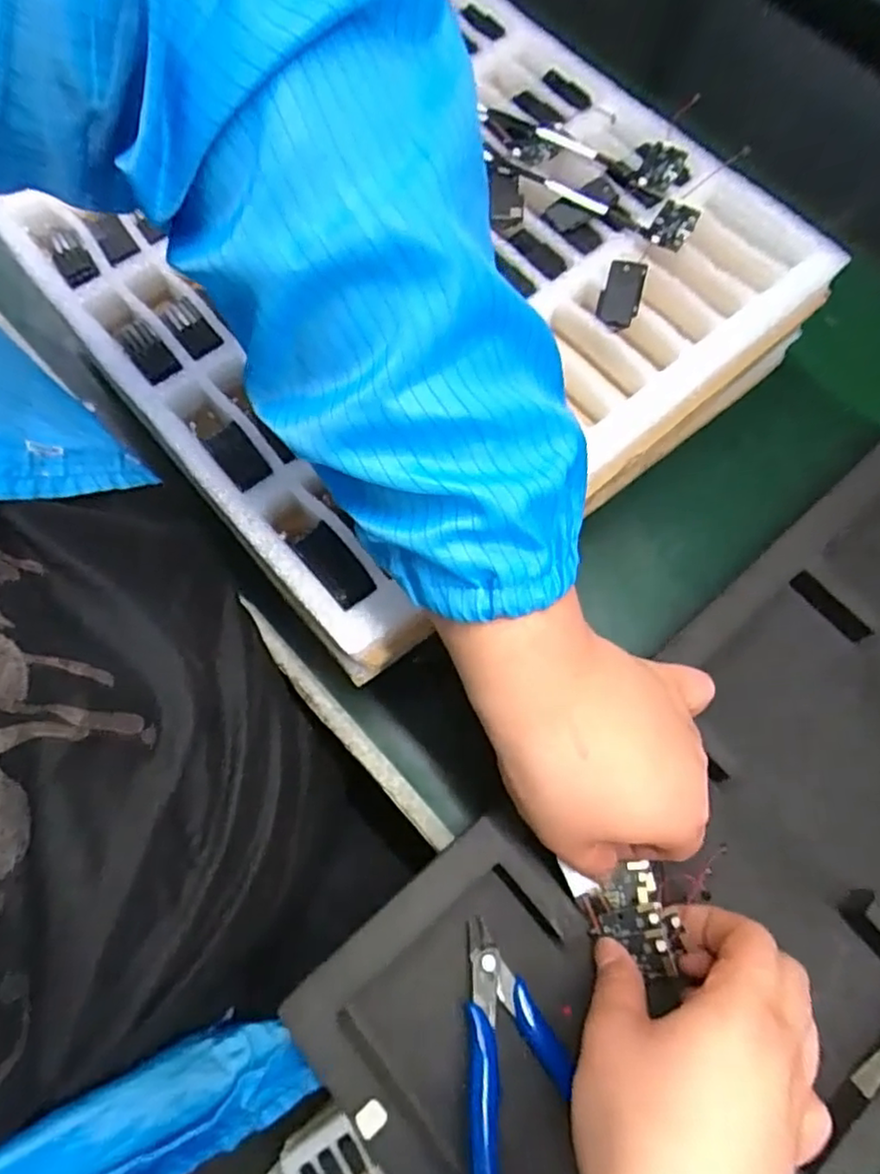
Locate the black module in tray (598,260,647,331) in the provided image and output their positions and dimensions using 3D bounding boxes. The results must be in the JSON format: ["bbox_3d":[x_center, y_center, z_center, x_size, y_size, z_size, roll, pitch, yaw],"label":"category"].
[{"bbox_3d":[0.097,-0.156,0.352,0.021,0.004,0.043,16,72,5],"label":"black module in tray"}]

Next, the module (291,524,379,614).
[{"bbox_3d":[-0.047,-0.010,0.303,0.021,0.007,0.042,-38,76,-12],"label":"module"}]

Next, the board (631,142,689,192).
[{"bbox_3d":[0.128,-0.241,0.380,0.032,0.007,0.036,15,72,5],"label":"board"}]

